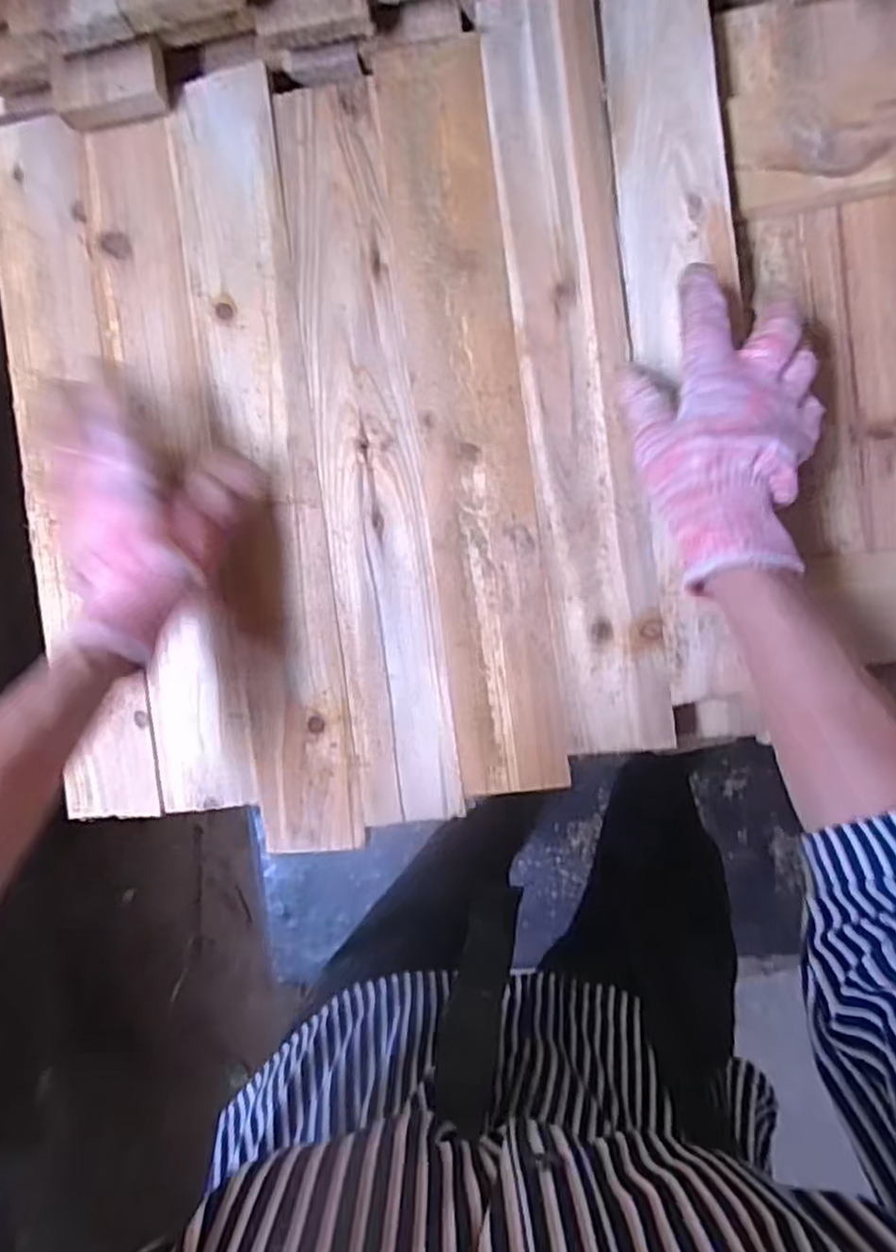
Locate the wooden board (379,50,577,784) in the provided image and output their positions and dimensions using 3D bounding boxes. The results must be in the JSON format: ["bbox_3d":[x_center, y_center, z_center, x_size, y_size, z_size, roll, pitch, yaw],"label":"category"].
[{"bbox_3d":[0.017,-0.133,0.458,0.071,0.013,0.484,-7,92,5],"label":"wooden board"}]

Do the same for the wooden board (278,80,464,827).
[{"bbox_3d":[-0.060,-0.109,0.466,0.087,0.012,0.482,-8,92,5],"label":"wooden board"}]

